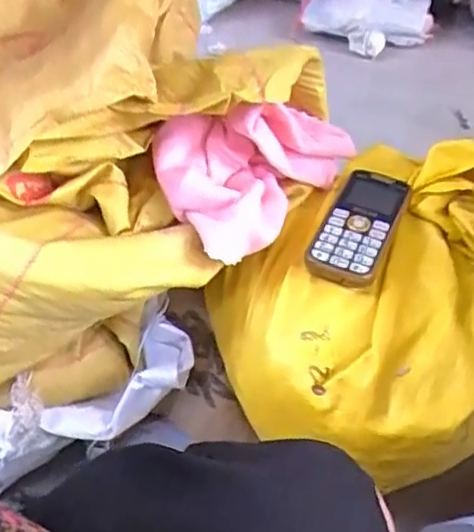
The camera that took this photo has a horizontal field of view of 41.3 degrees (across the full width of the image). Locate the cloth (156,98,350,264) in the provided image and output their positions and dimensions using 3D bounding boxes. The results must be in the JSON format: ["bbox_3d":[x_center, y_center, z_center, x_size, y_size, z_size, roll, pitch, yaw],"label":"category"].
[{"bbox_3d":[0.007,-0.101,0.553,0.123,0.077,0.193,26,49,24],"label":"cloth"}]

